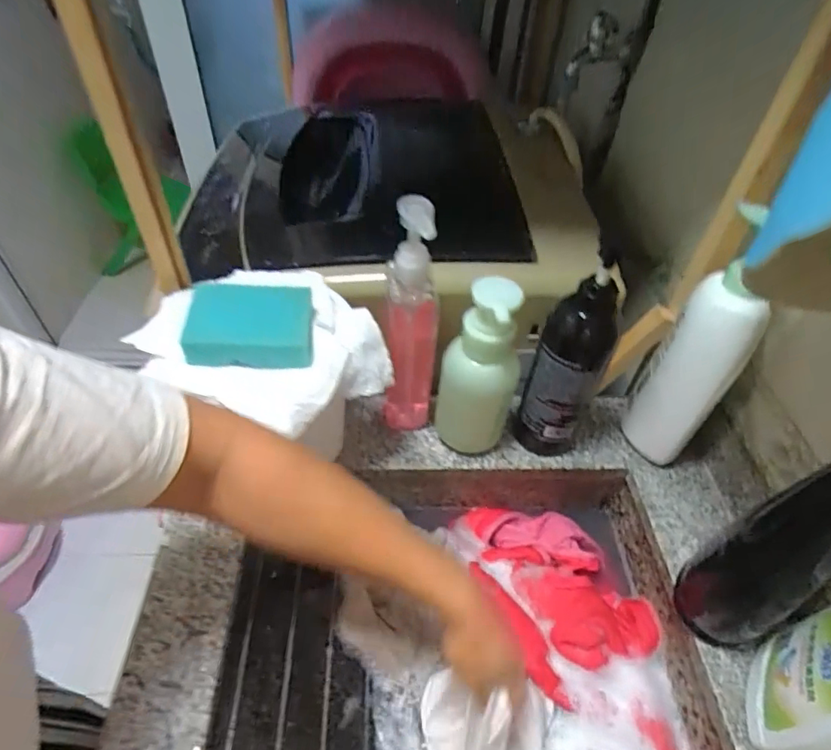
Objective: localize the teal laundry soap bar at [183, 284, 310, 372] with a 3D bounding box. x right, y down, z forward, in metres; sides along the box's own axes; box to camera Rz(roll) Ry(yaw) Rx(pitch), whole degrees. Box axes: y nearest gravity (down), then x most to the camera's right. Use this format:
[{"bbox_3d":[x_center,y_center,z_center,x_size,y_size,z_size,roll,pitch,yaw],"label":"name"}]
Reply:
[{"bbox_3d":[-0.143,-0.044,0.435,0.107,0.032,0.070,0,47,-4],"label":"teal laundry soap bar"}]

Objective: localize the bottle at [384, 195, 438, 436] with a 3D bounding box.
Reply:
[{"bbox_3d":[-0.005,-0.043,0.494,0.053,0.255,0.049,7,47,3],"label":"bottle"}]

